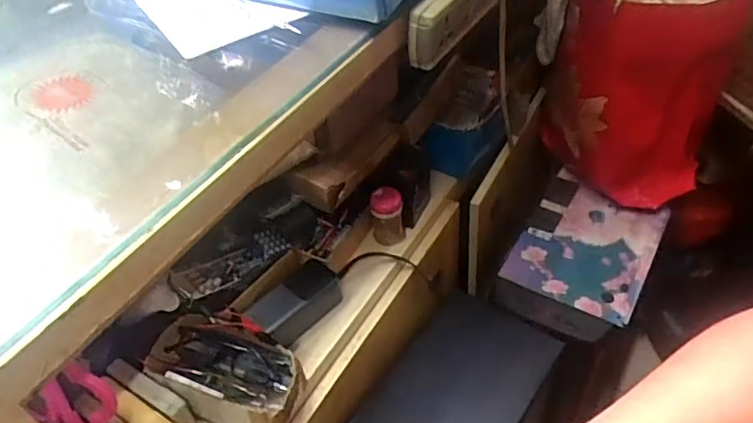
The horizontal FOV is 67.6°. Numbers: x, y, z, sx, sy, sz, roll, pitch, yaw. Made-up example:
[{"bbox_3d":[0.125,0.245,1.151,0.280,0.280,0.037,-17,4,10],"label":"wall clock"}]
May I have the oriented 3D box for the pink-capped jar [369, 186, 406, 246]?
[{"bbox_3d":[0.016,0.010,0.803,0.045,0.089,0.035,-9,45,-2],"label":"pink-capped jar"}]

